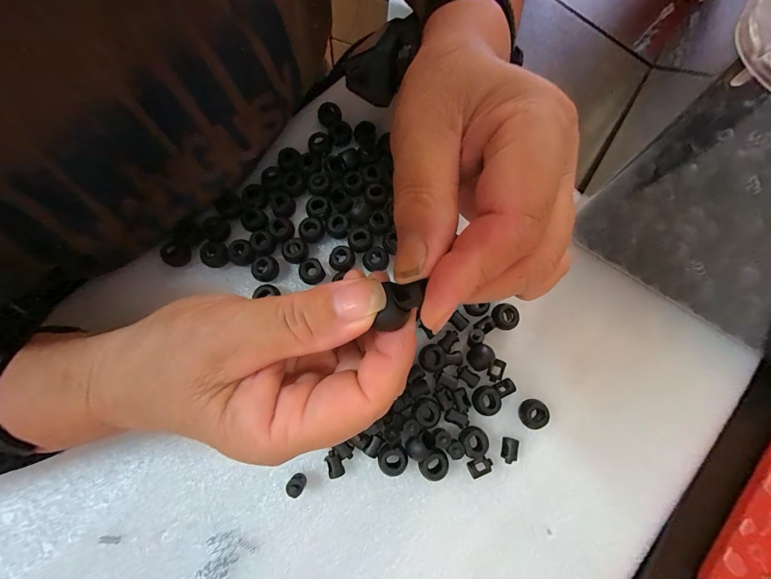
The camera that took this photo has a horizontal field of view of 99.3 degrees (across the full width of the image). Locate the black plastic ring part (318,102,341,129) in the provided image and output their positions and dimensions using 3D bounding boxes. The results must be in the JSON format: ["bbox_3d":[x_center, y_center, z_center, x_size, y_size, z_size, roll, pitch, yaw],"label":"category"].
[{"bbox_3d":[-0.042,-0.133,0.250,0.017,0.007,0.016,1,76,-2],"label":"black plastic ring part"}]

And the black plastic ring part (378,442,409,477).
[{"bbox_3d":[0.004,0.102,0.198,0.018,0.012,0.017,1,76,-2],"label":"black plastic ring part"}]

